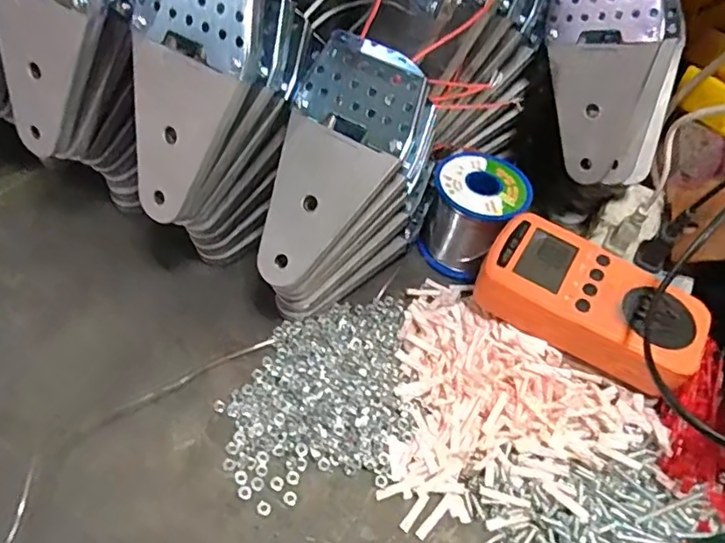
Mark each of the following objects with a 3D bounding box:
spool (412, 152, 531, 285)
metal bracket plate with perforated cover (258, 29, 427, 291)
[{"bbox_3d":[0.077,-0.042,0.406,0.065,0.063,0.061,20,53,6],"label":"spool"},{"bbox_3d":[-0.019,-0.058,0.318,0.068,0.011,0.139,28,99,13],"label":"metal bracket plate with perforated cover"}]

